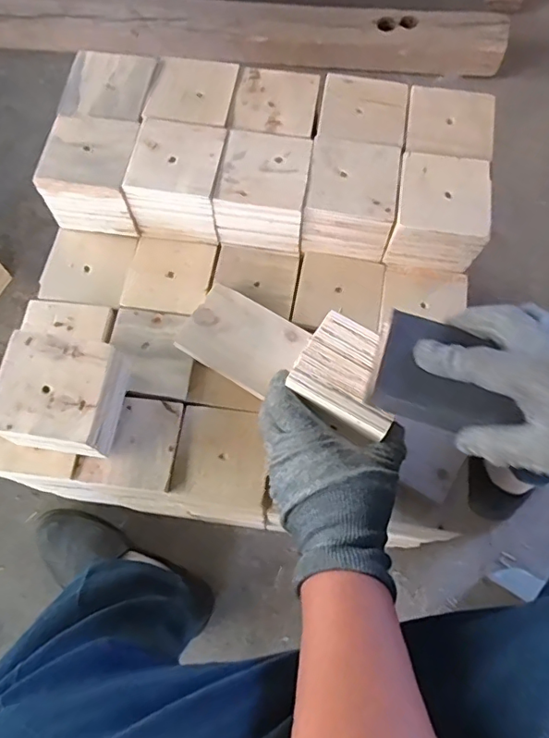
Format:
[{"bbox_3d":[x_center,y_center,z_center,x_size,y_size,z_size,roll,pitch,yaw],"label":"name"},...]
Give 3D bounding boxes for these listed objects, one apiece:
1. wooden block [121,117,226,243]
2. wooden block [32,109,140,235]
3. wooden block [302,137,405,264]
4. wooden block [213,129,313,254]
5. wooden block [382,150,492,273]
[{"bbox_3d":[-0.100,-0.199,0.574,0.091,0.087,0.101,9,72,3],"label":"wooden block"},{"bbox_3d":[-0.192,-0.210,0.571,0.093,0.070,0.100,5,72,2],"label":"wooden block"},{"bbox_3d":[0.082,-0.181,0.569,0.090,0.076,0.098,8,72,3],"label":"wooden block"},{"bbox_3d":[-0.009,-0.187,0.571,0.091,0.081,0.098,8,72,3],"label":"wooden block"},{"bbox_3d":[0.172,-0.162,0.559,0.091,0.075,0.097,9,72,3],"label":"wooden block"}]

